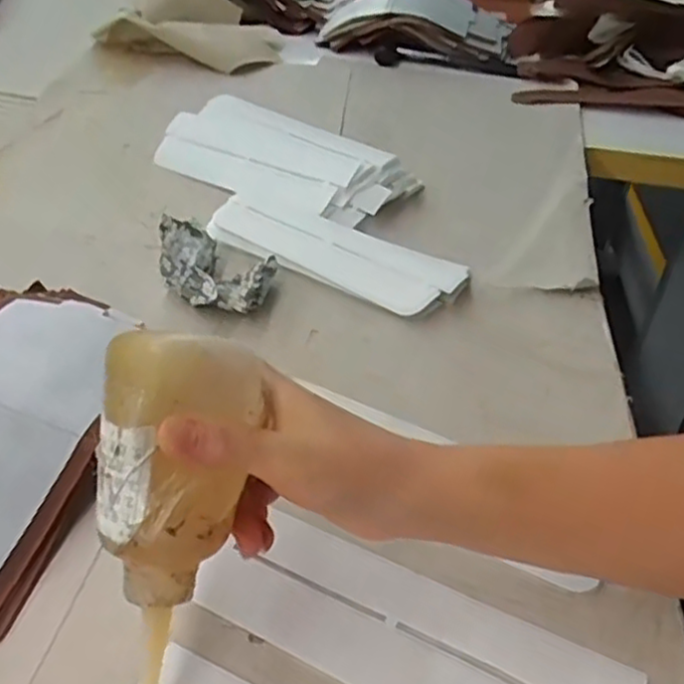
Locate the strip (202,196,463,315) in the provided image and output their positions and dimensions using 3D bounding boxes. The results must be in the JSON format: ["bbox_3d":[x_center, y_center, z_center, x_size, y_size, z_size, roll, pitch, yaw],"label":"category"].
[{"bbox_3d":[-0.009,-0.076,0.604,0.223,0.015,0.079,22,41,20],"label":"strip"}]

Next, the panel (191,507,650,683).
[{"bbox_3d":[0.031,0.140,0.345,0.208,0.006,0.069,21,41,19],"label":"panel"}]

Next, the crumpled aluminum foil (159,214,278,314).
[{"bbox_3d":[-0.099,-0.062,0.562,0.093,0.043,0.084,23,42,22],"label":"crumpled aluminum foil"}]

